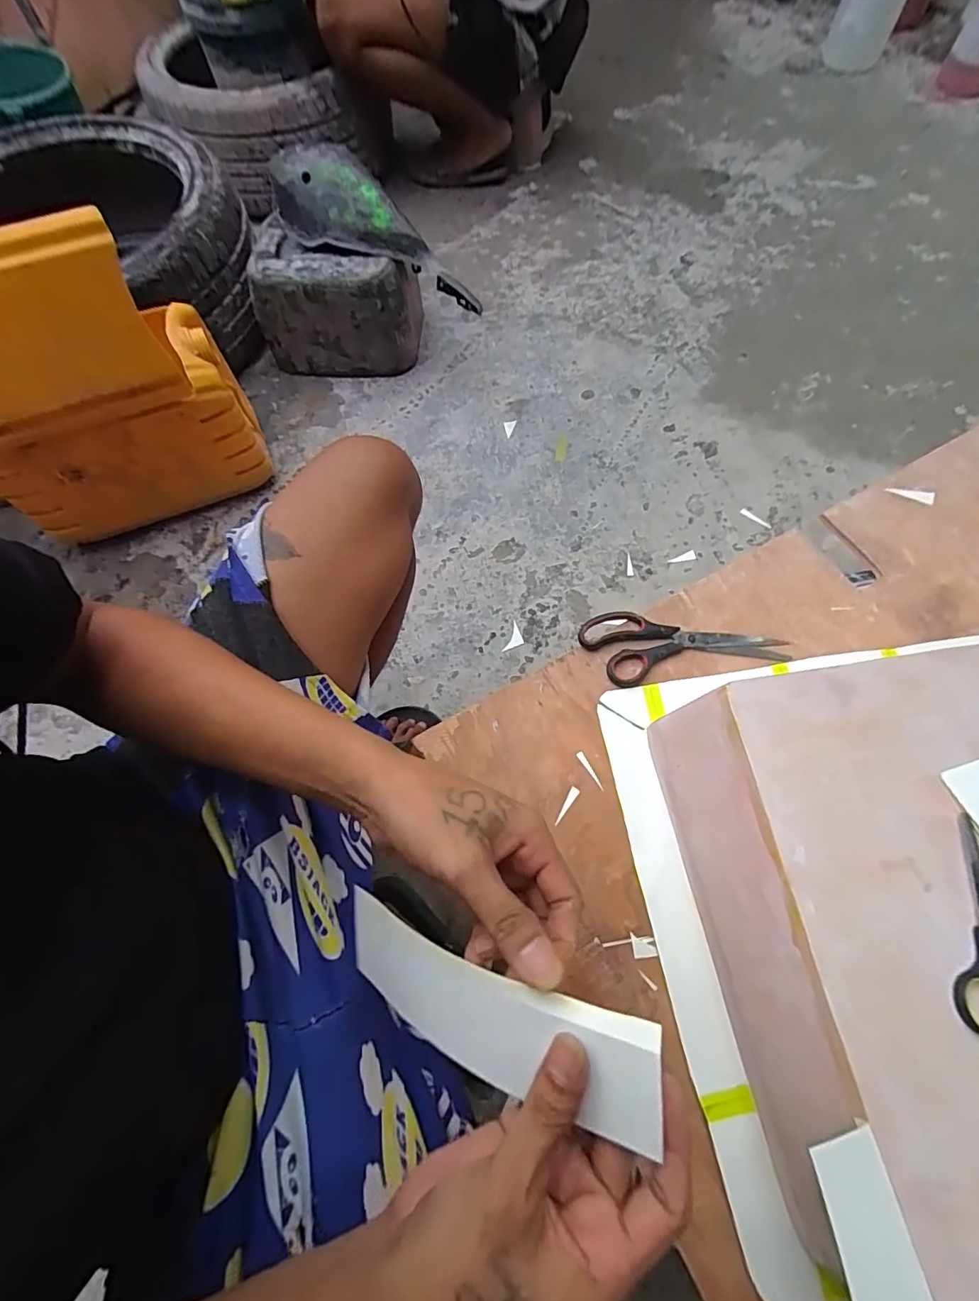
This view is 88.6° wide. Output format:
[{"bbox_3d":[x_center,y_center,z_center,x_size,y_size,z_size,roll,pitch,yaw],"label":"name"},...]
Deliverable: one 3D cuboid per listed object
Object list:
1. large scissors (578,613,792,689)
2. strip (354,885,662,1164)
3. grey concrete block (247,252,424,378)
[{"bbox_3d":[0.223,-0.011,0.577,0.233,0.015,0.087,-7,68,-1],"label":"large scissors"},{"bbox_3d":[-0.010,0.189,0.266,0.195,0.012,0.062,3,94,35],"label":"strip"},{"bbox_3d":[-0.303,-0.682,1.033,0.312,0.211,0.120,-6,68,-1],"label":"grey concrete block"}]

